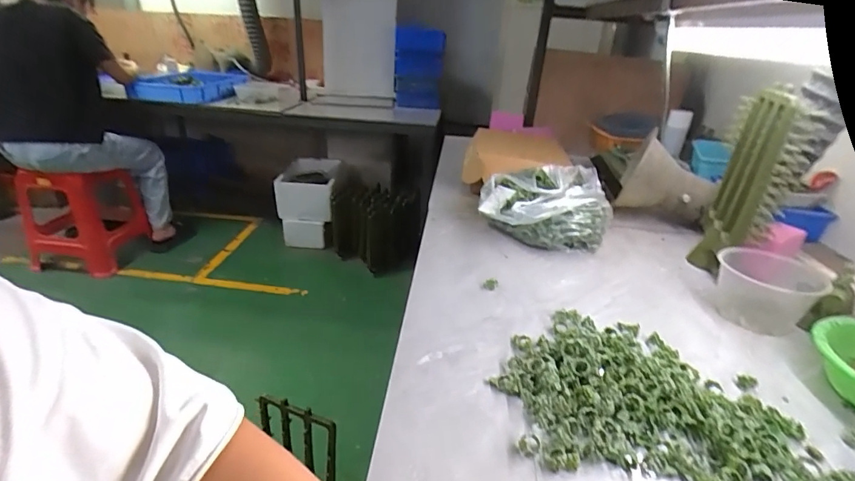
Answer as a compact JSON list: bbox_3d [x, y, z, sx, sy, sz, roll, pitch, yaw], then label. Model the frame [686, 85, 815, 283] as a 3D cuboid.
[{"bbox_3d":[0.576,-0.101,0.801,0.047,0.343,0.226,10,22,5],"label":"frame"}]

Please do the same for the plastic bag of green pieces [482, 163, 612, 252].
[{"bbox_3d":[0.251,-0.069,0.920,0.247,0.131,0.189,-2,27,-14],"label":"plastic bag of green pieces"}]

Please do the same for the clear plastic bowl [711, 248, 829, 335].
[{"bbox_3d":[0.529,0.078,0.688,0.103,0.091,0.130,-19,34,-40],"label":"clear plastic bowl"}]

